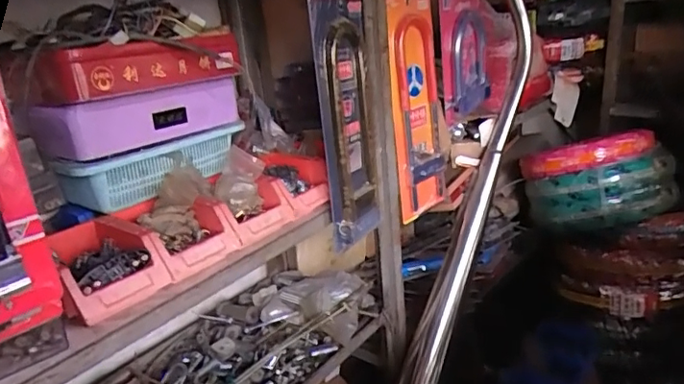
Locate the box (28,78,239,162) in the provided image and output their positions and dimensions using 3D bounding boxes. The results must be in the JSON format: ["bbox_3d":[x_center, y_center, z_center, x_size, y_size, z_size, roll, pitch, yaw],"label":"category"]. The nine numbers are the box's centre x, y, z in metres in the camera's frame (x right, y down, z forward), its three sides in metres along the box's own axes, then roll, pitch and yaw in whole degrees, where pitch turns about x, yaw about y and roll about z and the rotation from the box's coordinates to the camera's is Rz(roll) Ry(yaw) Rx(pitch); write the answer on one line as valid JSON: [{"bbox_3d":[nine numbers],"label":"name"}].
[{"bbox_3d":[-0.272,-0.106,0.757,0.114,0.073,0.282,11,24,41],"label":"box"}]

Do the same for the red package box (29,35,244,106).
[{"bbox_3d":[-0.276,-0.173,0.732,0.133,0.061,0.261,11,24,41],"label":"red package box"}]

